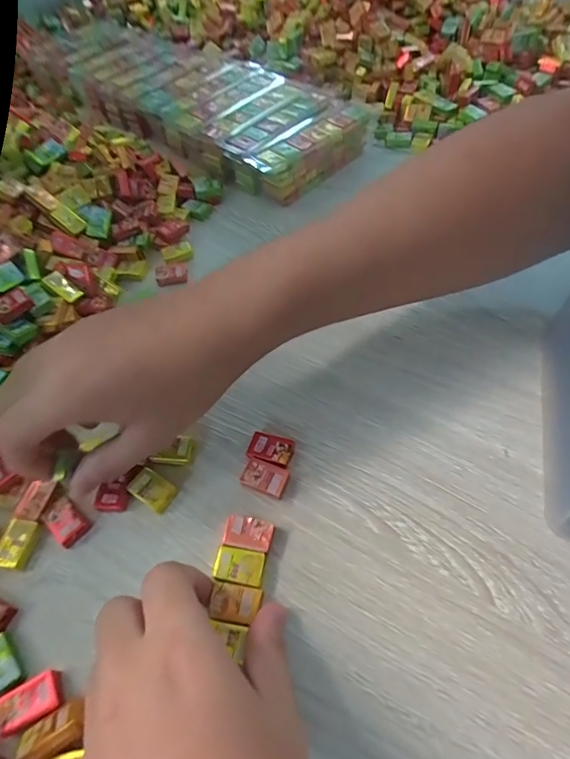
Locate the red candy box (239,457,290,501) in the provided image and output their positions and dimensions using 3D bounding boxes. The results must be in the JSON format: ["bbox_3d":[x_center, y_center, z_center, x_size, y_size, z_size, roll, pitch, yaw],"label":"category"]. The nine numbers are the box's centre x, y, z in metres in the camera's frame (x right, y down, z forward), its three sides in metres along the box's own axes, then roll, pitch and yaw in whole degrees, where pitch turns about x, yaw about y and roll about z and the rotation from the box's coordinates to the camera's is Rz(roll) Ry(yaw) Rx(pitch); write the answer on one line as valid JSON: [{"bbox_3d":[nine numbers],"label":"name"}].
[{"bbox_3d":[-0.012,0.058,0.266,0.026,0.008,0.017,18,59,18],"label":"red candy box"}]

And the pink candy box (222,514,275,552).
[{"bbox_3d":[-0.020,0.085,0.248,0.026,0.008,0.016,9,56,12],"label":"pink candy box"}]

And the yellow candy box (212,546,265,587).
[{"bbox_3d":[-0.024,0.097,0.236,0.025,0.004,0.017,6,56,11],"label":"yellow candy box"}]

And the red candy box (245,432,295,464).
[{"bbox_3d":[-0.008,0.043,0.276,0.027,0.009,0.019,10,57,13],"label":"red candy box"}]

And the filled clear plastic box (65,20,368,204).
[{"bbox_3d":[-0.098,-0.348,0.532,0.182,0.046,0.434,-40,60,-20],"label":"filled clear plastic box"}]

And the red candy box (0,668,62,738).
[{"bbox_3d":[-0.119,0.151,0.212,0.027,0.007,0.018,-25,56,-11],"label":"red candy box"}]

